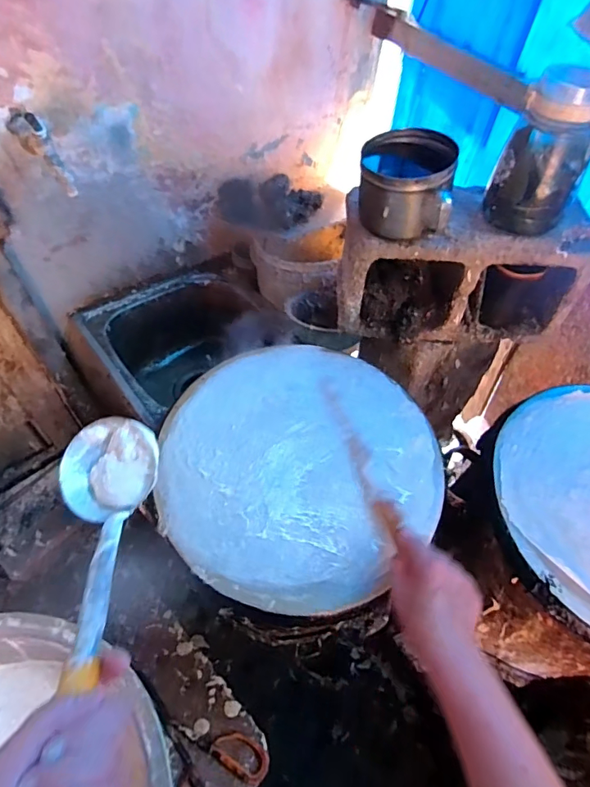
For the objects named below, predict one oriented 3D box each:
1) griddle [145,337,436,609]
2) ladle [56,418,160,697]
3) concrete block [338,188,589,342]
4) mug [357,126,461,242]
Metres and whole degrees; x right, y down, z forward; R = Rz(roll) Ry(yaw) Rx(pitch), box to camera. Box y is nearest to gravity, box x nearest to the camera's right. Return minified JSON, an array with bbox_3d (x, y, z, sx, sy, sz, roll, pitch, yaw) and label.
[{"bbox_3d":[0.005,0.080,0.602,0.359,0.031,0.350,2,55,-2],"label":"griddle"},{"bbox_3d":[-0.160,0.145,0.347,0.091,0.064,0.335,-6,34,-8],"label":"ladle"},{"bbox_3d":[0.269,-0.220,0.781,0.374,0.194,0.184,-1,55,-4],"label":"concrete block"},{"bbox_3d":[0.153,-0.290,0.647,0.132,0.109,0.116,15,56,7],"label":"mug"}]

